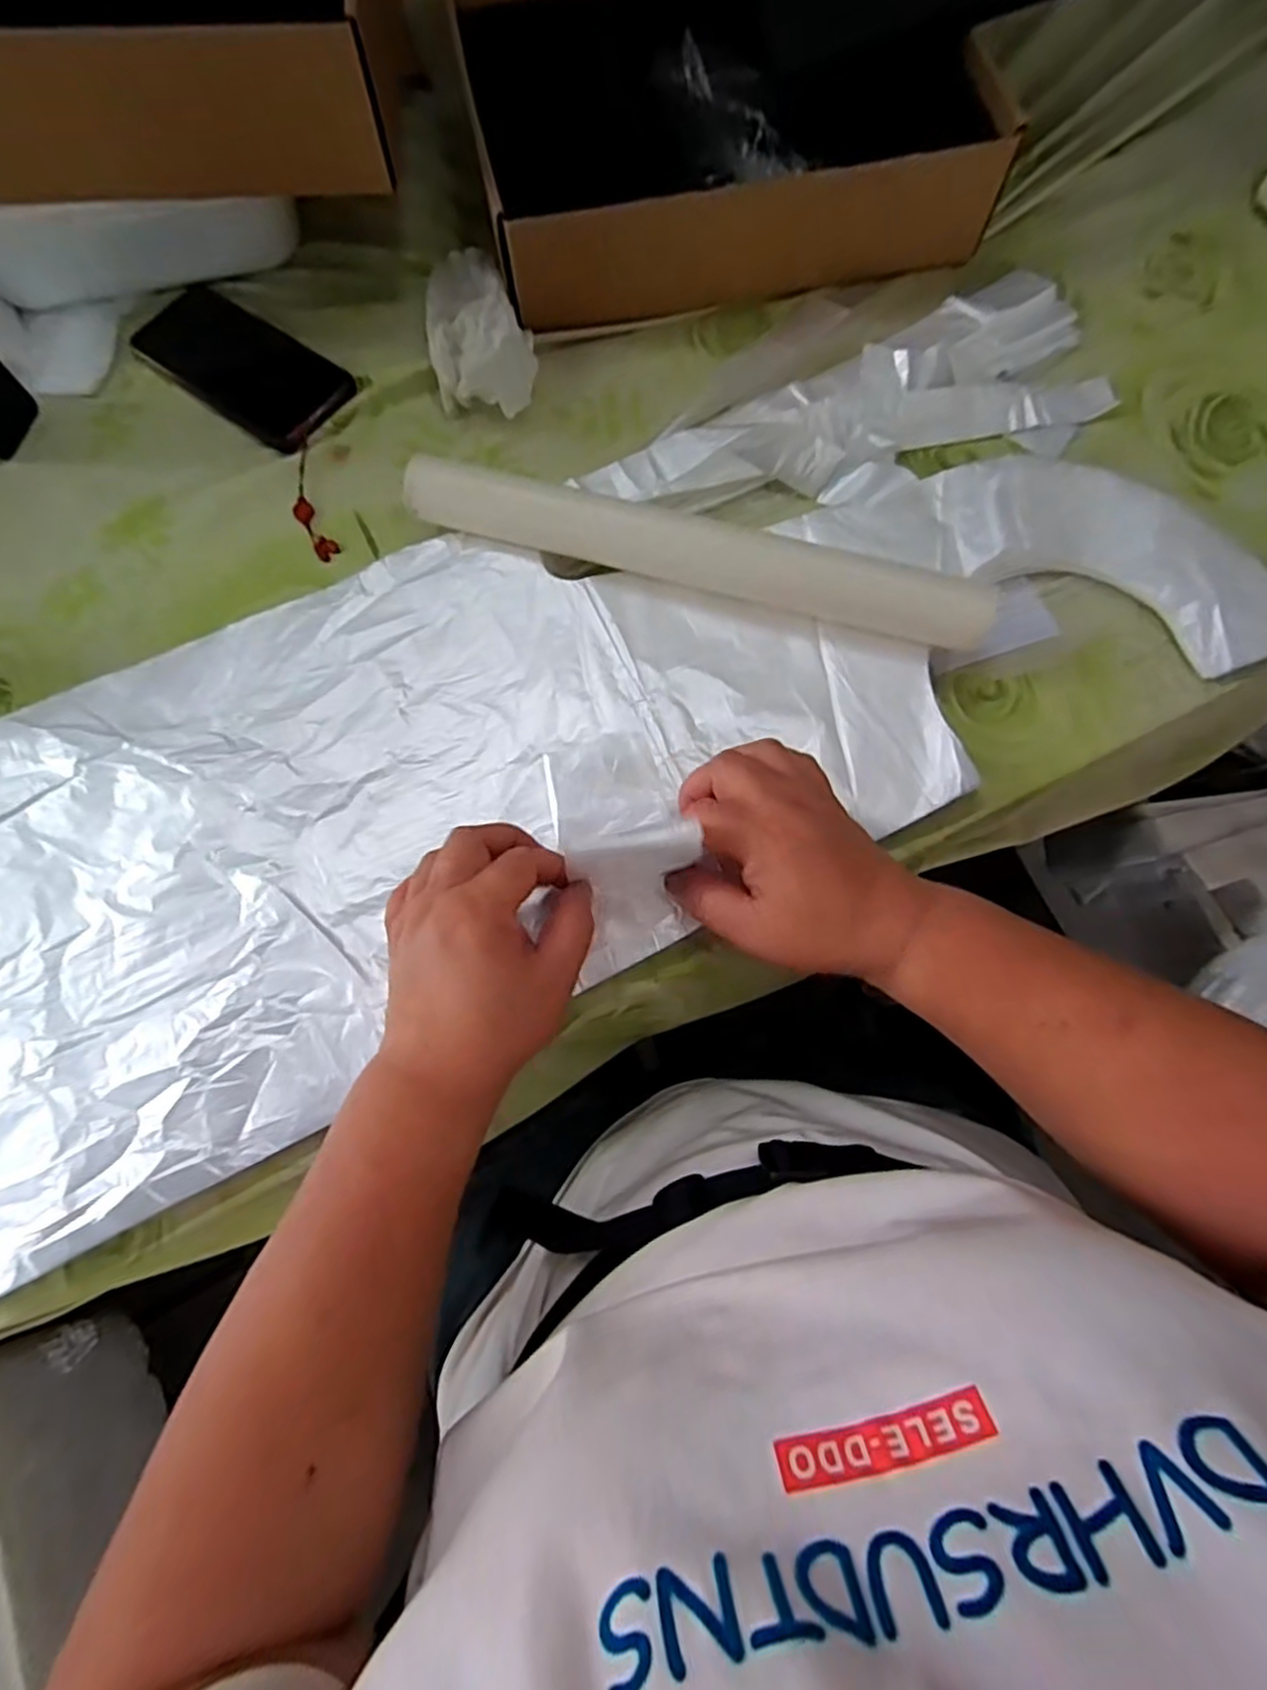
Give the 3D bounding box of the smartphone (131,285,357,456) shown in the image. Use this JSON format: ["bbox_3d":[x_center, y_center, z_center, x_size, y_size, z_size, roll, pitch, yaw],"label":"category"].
[{"bbox_3d":[-0.289,-0.350,0.520,0.169,0.005,0.078,34,77,11],"label":"smartphone"}]

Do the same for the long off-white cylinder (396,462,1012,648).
[{"bbox_3d":[0.035,-0.180,0.440,0.356,0.038,0.031,15,74,6],"label":"long off-white cylinder"}]

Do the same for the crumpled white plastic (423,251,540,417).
[{"bbox_3d":[-0.112,-0.368,0.518,0.070,0.037,0.144,-14,73,-3],"label":"crumpled white plastic"}]

